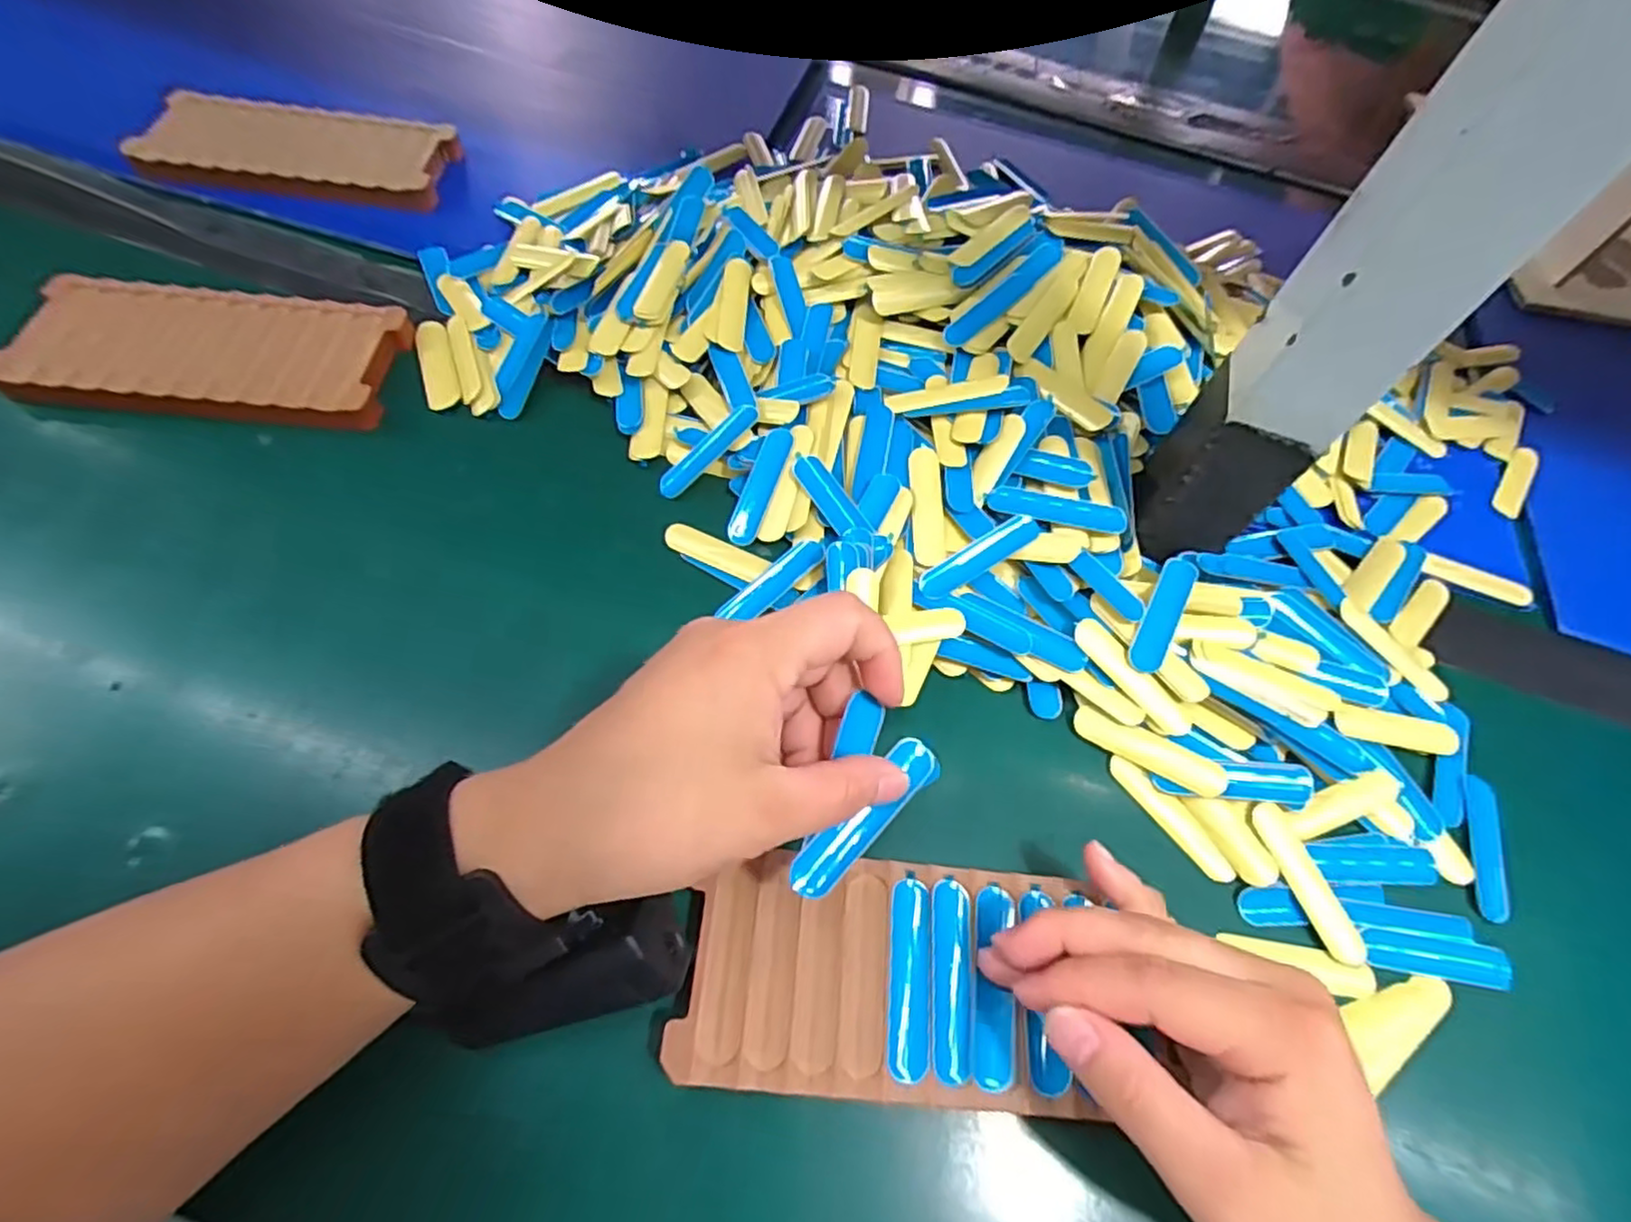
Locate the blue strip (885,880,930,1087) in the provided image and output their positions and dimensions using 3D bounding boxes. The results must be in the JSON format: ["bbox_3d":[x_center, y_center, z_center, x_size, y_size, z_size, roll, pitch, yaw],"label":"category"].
[{"bbox_3d":[0.032,0.125,0.240,0.014,0.004,0.061,6,60,-1],"label":"blue strip"}]

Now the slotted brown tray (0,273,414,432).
[{"bbox_3d":[-0.304,-0.132,0.355,0.176,0.018,0.084,7,60,-1],"label":"slotted brown tray"}]

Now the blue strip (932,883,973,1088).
[{"bbox_3d":[0.047,0.125,0.239,0.013,0.004,0.061,6,60,-1],"label":"blue strip"}]

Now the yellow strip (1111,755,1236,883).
[{"bbox_3d":[0.147,0.085,0.290,0.013,0.005,0.060,-35,68,-21],"label":"yellow strip"}]

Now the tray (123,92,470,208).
[{"bbox_3d":[-0.319,-0.284,0.433,0.175,0.021,0.072,6,60,-1],"label":"tray"}]

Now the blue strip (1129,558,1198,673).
[{"bbox_3d":[0.155,0.000,0.312,0.015,0.008,0.061,30,62,12],"label":"blue strip"}]

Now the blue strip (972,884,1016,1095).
[{"bbox_3d":[0.061,0.127,0.240,0.014,0.004,0.062,8,62,0],"label":"blue strip"}]

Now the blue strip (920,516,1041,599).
[{"bbox_3d":[0.076,-0.025,0.325,0.062,0.006,0.015,-31,66,-5],"label":"blue strip"}]

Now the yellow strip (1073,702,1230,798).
[{"bbox_3d":[0.141,0.058,0.297,0.062,0.004,0.016,25,76,17],"label":"yellow strip"}]

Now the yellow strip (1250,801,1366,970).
[{"bbox_3d":[0.196,0.107,0.279,0.014,0.006,0.062,-15,63,-13],"label":"yellow strip"}]

